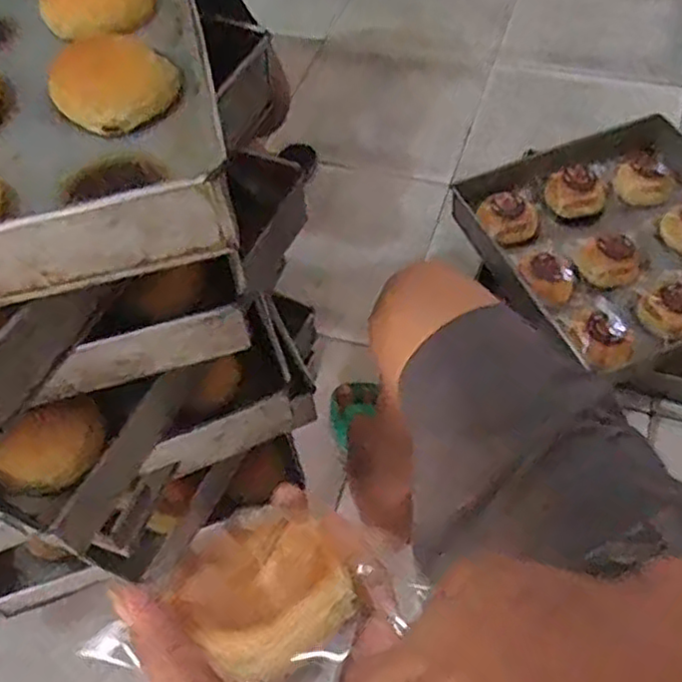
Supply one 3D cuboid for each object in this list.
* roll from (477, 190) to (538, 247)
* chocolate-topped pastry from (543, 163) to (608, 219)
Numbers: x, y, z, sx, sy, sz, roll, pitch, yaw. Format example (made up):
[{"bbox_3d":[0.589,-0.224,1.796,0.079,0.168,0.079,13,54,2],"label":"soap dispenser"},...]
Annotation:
[{"bbox_3d":[0.268,-0.198,1.125,0.097,0.037,0.092,10,57,12],"label":"roll"},{"bbox_3d":[0.387,-0.246,1.149,0.091,0.037,0.093,-2,55,3],"label":"chocolate-topped pastry"}]

